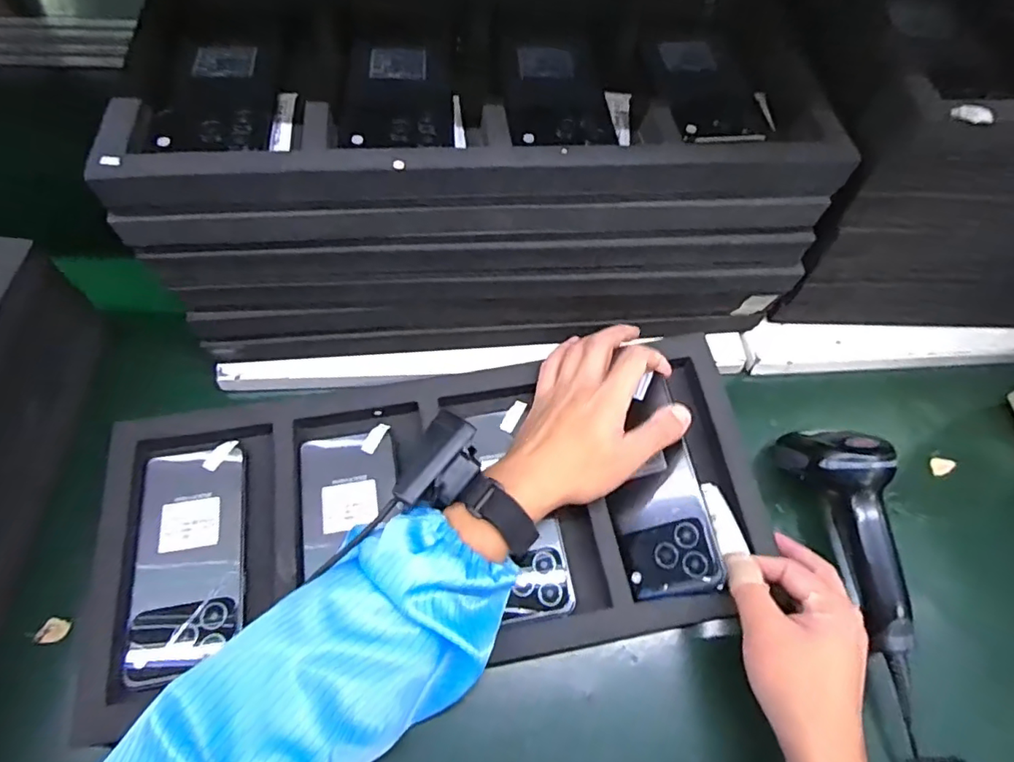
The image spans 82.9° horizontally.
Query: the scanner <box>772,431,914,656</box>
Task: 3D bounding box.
[{"bbox_3d":[0.276,0.115,0.449,0.067,0.076,0.171,-14,63,-12],"label":"scanner"}]

